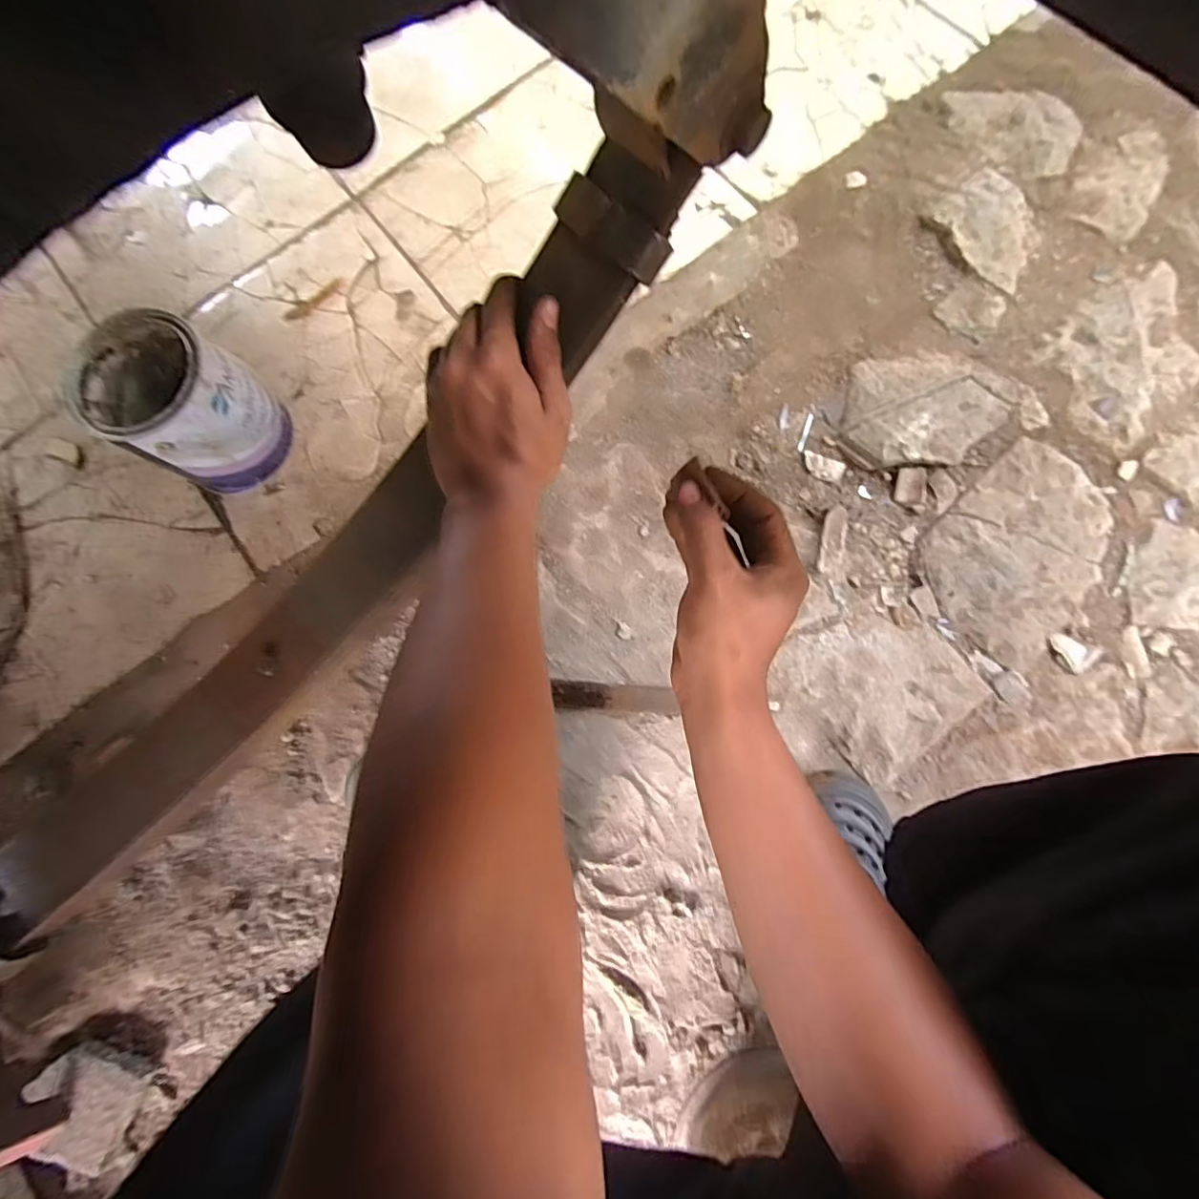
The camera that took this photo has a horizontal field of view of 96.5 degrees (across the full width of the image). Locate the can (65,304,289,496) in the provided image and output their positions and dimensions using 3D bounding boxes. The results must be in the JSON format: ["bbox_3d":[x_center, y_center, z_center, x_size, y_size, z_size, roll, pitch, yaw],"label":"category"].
[{"bbox_3d":[-0.468,-0.219,0.619,0.138,0.157,0.138,-1,80,3],"label":"can"}]

